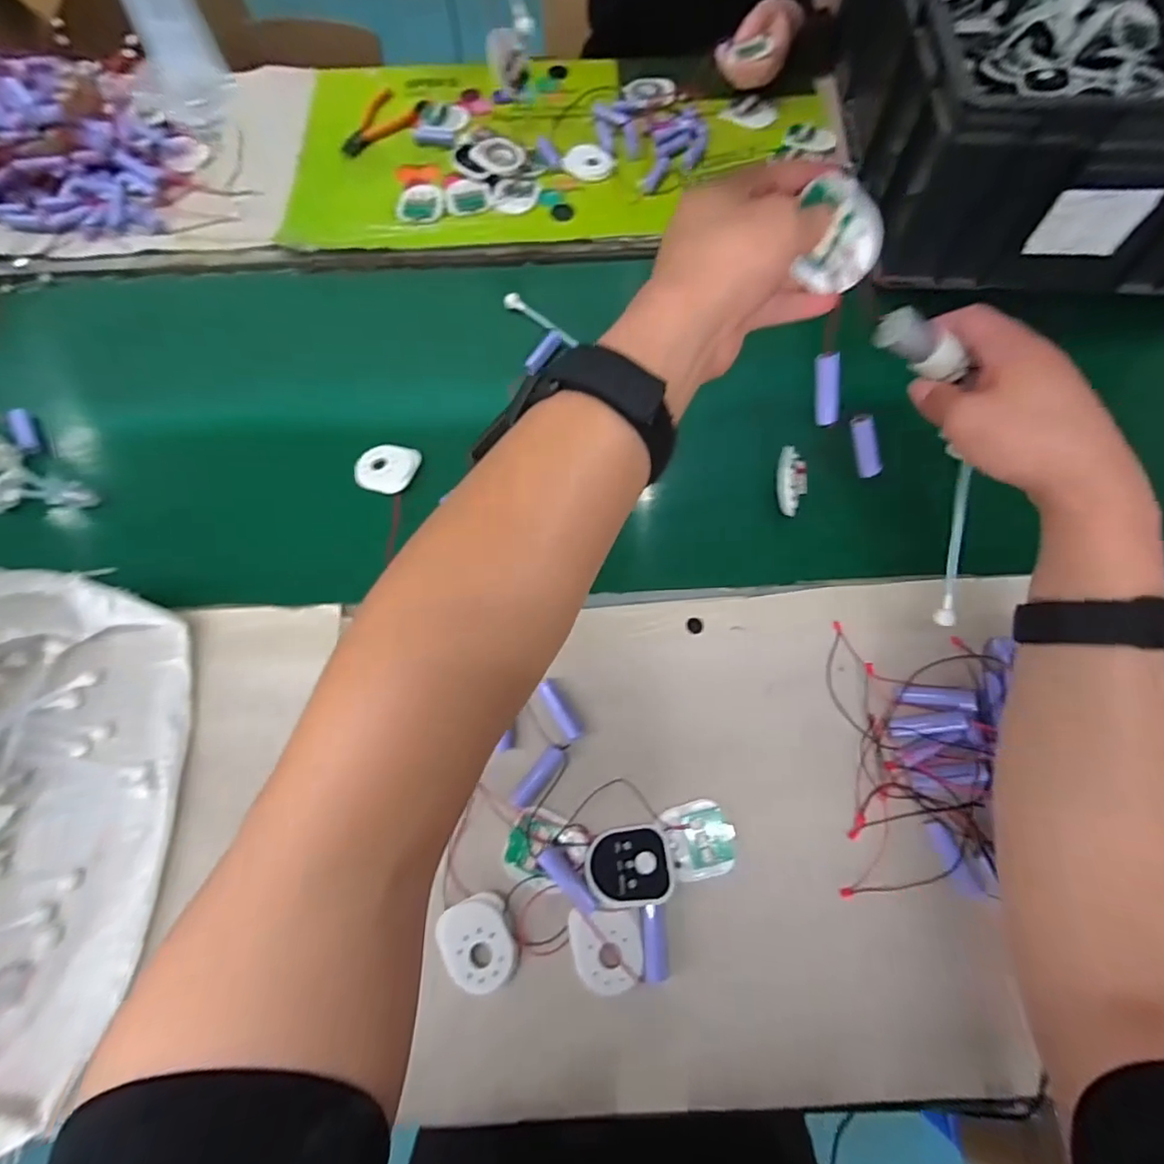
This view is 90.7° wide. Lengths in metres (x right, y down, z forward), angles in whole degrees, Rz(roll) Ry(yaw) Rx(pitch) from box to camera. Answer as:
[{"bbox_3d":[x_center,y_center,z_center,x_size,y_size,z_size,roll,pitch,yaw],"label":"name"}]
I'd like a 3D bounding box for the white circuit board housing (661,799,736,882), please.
[{"bbox_3d":[0.083,0.180,0.404,0.045,0.013,0.049,-14,70,-4],"label":"white circuit board housing"}]

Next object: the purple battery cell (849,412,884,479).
[{"bbox_3d":[0.226,-0.107,0.455,0.016,0.052,0.015,-29,24,-12],"label":"purple battery cell"}]

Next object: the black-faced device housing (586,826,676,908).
[{"bbox_3d":[0.033,0.192,0.390,0.058,0.013,0.049,-5,65,-1],"label":"black-faced device housing"}]

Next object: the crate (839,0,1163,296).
[{"bbox_3d":[0.478,-0.535,0.580,0.368,0.179,0.493,2,70,2],"label":"crate"}]

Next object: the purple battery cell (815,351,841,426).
[{"bbox_3d":[0.176,-0.137,0.412,0.011,0.052,0.013,-18,34,-7],"label":"purple battery cell"}]

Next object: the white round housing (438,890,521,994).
[{"bbox_3d":[-0.067,0.241,0.383,0.047,0.013,0.054,-27,71,-8],"label":"white round housing"}]

